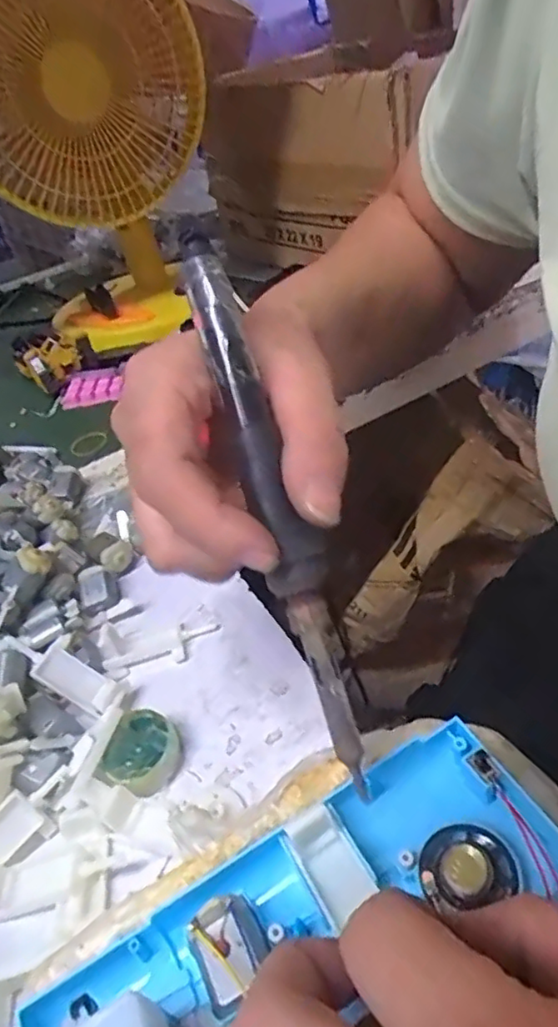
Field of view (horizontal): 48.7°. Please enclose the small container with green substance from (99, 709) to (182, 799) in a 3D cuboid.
[{"bbox_3d":[-0.060,0.104,0.270,0.030,0.015,0.033,-8,40,6],"label":"small container with green substance"}]

